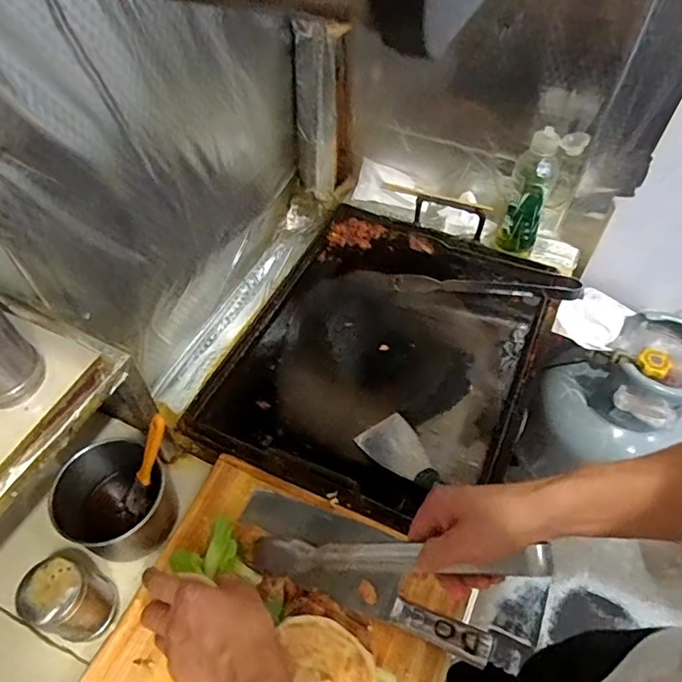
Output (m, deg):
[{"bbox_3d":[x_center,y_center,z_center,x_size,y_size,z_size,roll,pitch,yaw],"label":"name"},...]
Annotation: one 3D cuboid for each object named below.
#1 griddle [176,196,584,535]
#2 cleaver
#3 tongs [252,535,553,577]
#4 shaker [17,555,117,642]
[{"bbox_3d":[0.078,0.002,0.797,0.433,0.048,0.518,20,56,15],"label":"griddle"},{"bbox_3d":[0.021,0.252,0.590,0.303,0.034,0.089,20,56,14],"label":"cleaver"},{"bbox_3d":[0.044,0.201,0.482,0.278,0.021,0.030,-8,50,23],"label":"tongs"},{"bbox_3d":[-0.282,0.267,0.541,0.056,0.096,0.068,19,55,14],"label":"shaker"}]

